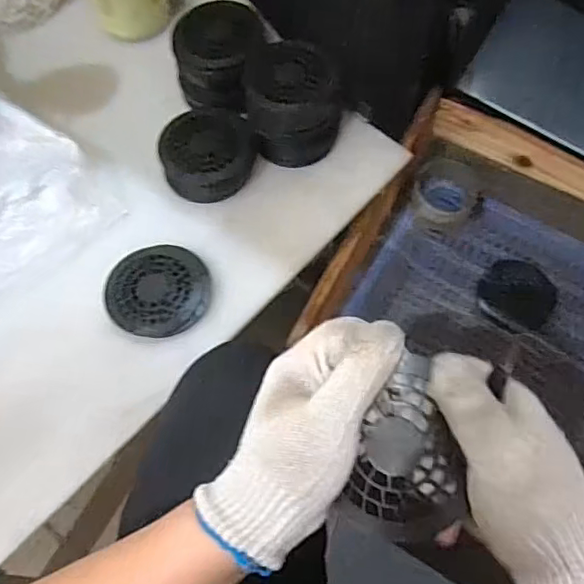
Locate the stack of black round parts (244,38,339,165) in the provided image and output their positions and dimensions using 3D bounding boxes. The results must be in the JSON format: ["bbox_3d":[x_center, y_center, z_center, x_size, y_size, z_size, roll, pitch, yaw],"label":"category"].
[{"bbox_3d":[0.002,-0.212,0.643,0.104,0.085,0.104,-4,65,-1],"label":"stack of black round parts"}]

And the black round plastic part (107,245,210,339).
[{"bbox_3d":[-0.137,-0.004,0.591,0.102,0.008,0.102,0,65,1],"label":"black round plastic part"}]

